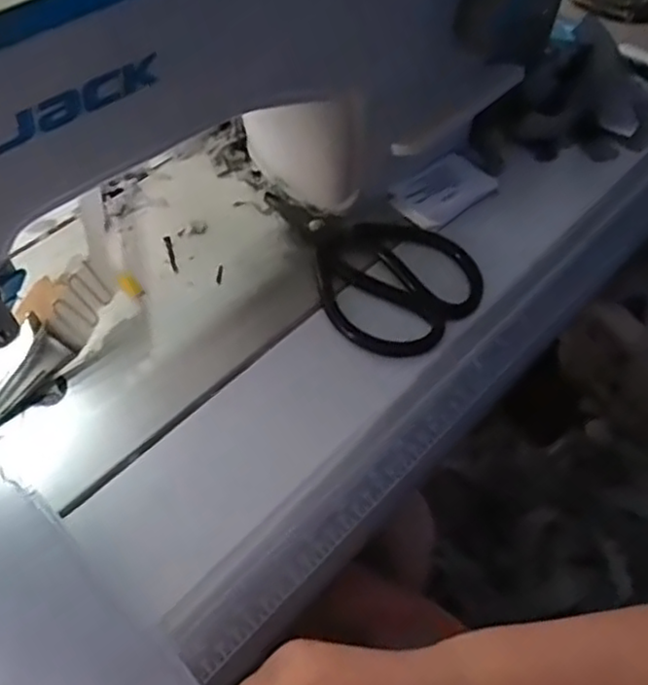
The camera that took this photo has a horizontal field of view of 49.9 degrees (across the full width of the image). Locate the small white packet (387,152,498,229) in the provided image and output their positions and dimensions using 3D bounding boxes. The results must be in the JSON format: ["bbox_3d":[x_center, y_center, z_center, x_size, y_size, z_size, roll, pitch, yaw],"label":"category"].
[{"bbox_3d":[0.090,-0.113,0.509,0.079,0.010,0.044,-37,63,-27],"label":"small white packet"}]

